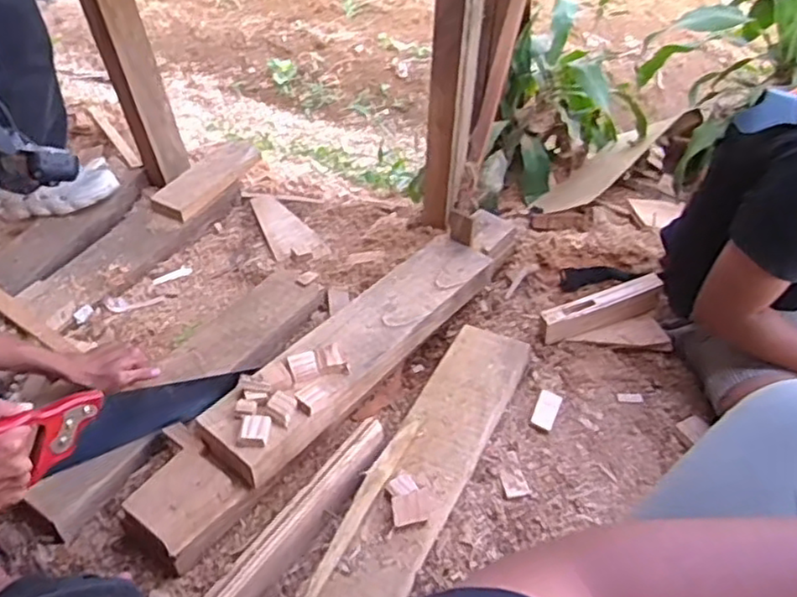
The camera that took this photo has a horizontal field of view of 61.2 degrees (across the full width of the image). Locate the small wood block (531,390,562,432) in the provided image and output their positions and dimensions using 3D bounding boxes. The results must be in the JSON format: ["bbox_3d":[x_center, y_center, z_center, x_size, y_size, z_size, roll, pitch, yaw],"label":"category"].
[{"bbox_3d":[0.238,0.179,1.083,0.036,0.008,0.073,16,45,19],"label":"small wood block"}]

